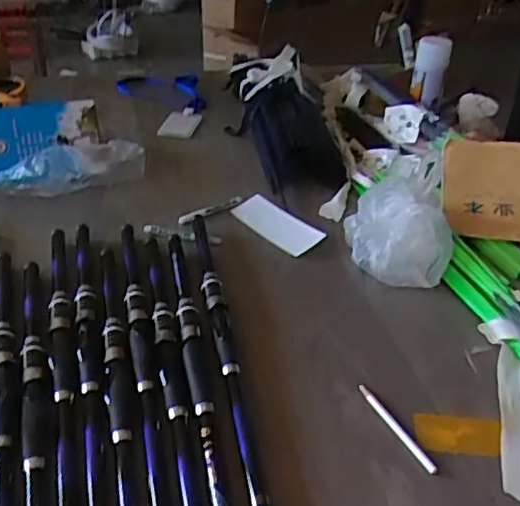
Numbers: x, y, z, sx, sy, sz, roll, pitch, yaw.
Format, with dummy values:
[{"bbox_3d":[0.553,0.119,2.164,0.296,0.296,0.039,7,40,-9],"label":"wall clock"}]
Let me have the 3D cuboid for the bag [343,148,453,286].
[{"bbox_3d":[0.210,-0.059,0.941,0.151,0.116,0.197,10,34,9],"label":"bag"}]

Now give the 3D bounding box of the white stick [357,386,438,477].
[{"bbox_3d":[0.144,0.185,0.669,0.011,0.016,0.125,-15,38,-26],"label":"white stick"}]

